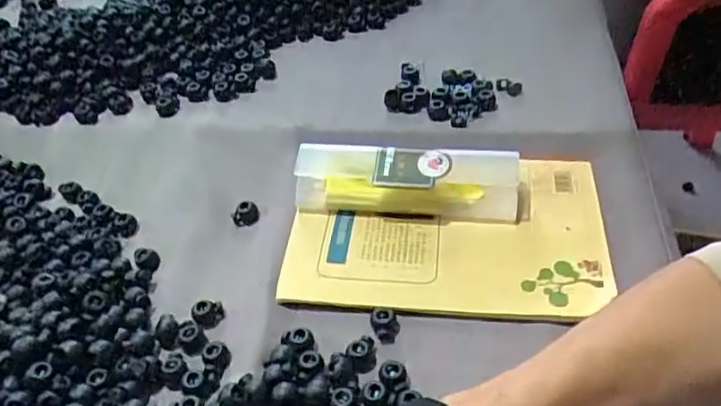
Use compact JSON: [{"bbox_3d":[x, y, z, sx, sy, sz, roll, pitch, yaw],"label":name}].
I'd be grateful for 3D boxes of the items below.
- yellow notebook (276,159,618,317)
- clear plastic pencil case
[{"bbox_3d":[0.056,0.019,0.414,0.206,0.012,0.125,1,45,7],"label":"yellow notebook"},{"bbox_3d":[0.033,-0.017,0.427,0.155,0.034,0.045,2,45,8],"label":"clear plastic pencil case"}]

